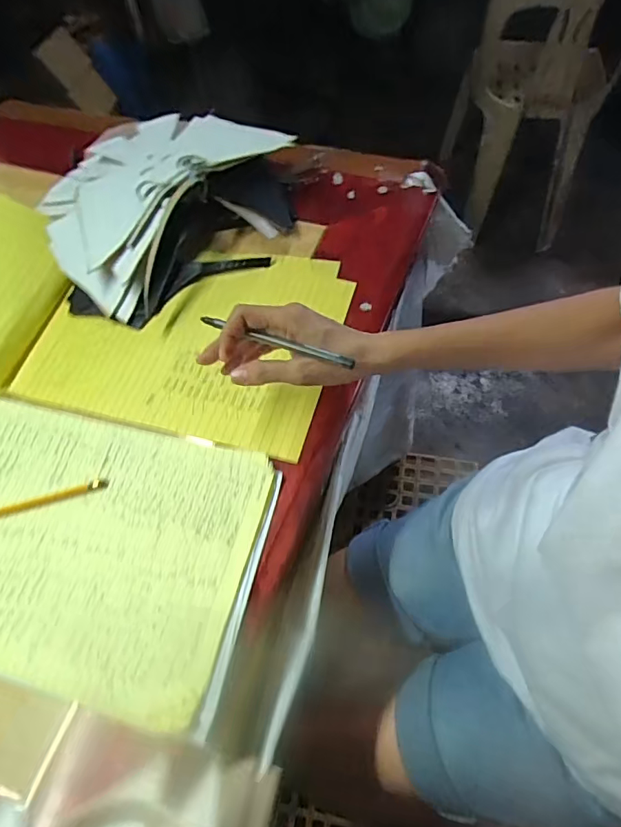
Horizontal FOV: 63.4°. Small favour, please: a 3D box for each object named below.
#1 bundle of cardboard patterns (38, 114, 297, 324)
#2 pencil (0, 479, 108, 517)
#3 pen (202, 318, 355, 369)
[{"bbox_3d":[-0.196,-0.251,0.588,0.262,0.047,0.261,33,81,29],"label":"bundle of cardboard patterns"},{"bbox_3d":[-0.260,0.083,0.456,0.148,0.006,0.011,-15,60,-4],"label":"pencil"},{"bbox_3d":[-0.030,-0.058,0.395,0.128,0.008,0.007,18,67,15],"label":"pen"}]

